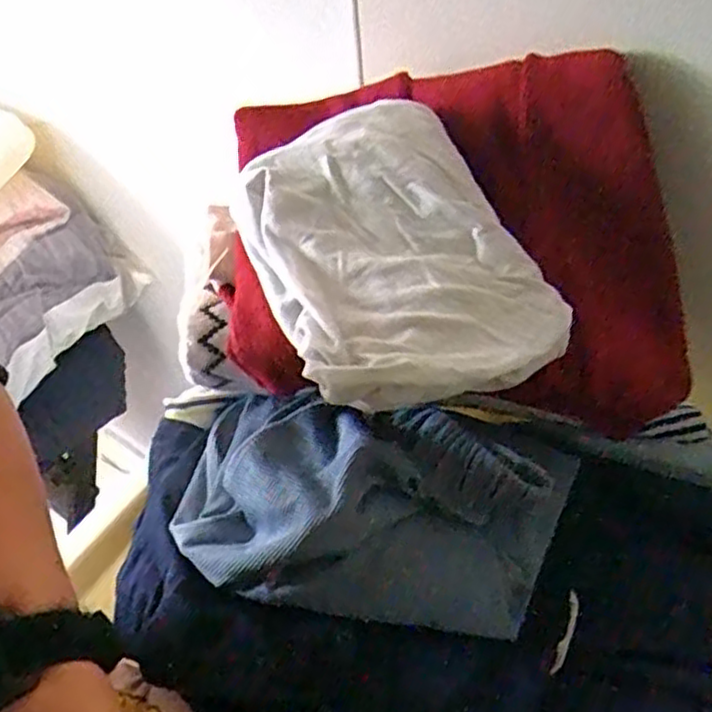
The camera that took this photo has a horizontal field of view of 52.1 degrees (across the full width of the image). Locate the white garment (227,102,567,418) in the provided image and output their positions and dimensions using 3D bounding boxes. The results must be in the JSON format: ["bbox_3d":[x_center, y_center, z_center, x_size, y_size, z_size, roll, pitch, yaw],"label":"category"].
[{"bbox_3d":[0.018,-0.056,0.378,0.137,0.062,0.190,-22,44,-15],"label":"white garment"}]

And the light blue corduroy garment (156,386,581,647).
[{"bbox_3d":[0.001,0.077,0.408,0.217,0.072,0.133,10,45,18],"label":"light blue corduroy garment"}]

